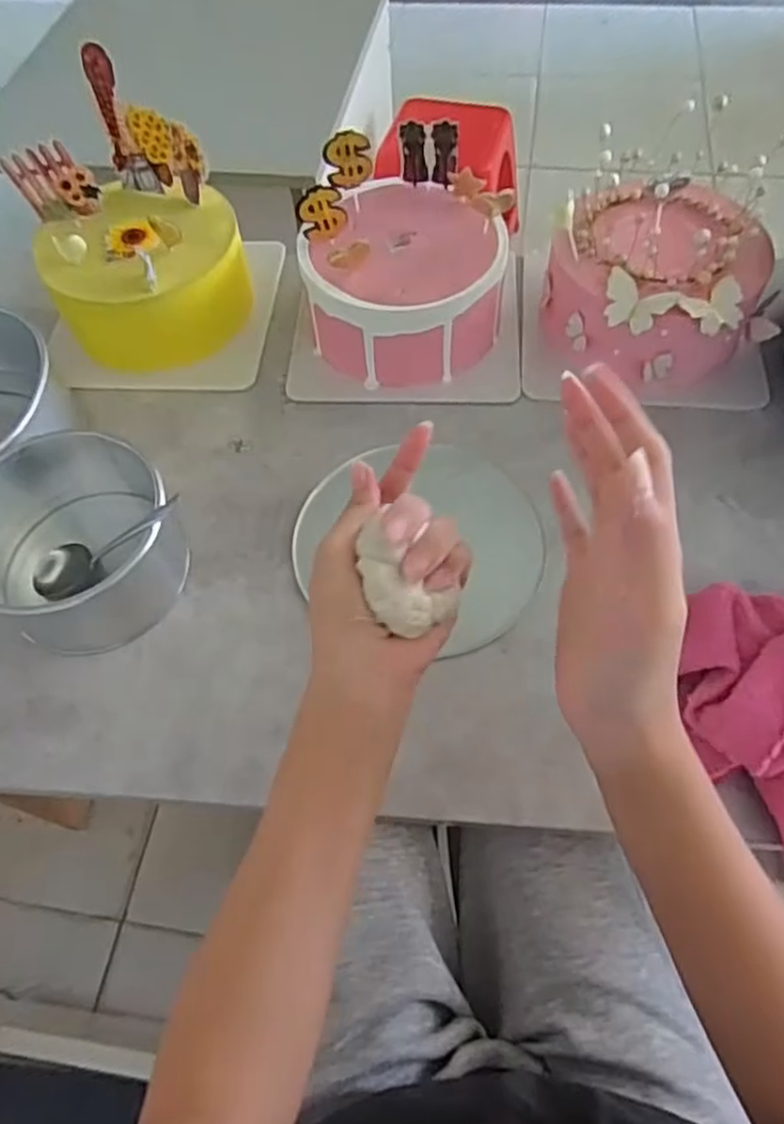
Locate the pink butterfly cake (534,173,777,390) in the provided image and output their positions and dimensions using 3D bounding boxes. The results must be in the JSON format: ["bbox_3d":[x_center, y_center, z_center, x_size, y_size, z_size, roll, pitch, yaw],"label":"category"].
[{"bbox_3d":[0.225,-0.231,0.578,0.157,0.109,0.132,-22,60,-9],"label":"pink butterfly cake"}]

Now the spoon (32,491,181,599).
[{"bbox_3d":[-0.207,-0.012,0.516,0.131,0.028,0.035,-27,58,18],"label":"spoon"}]

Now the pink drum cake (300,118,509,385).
[{"bbox_3d":[0.012,-0.263,0.607,0.166,0.137,0.162,-1,59,4],"label":"pink drum cake"}]

